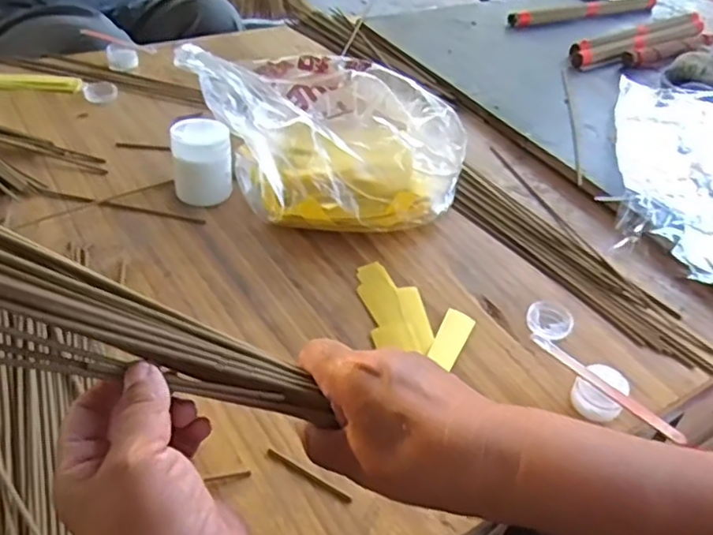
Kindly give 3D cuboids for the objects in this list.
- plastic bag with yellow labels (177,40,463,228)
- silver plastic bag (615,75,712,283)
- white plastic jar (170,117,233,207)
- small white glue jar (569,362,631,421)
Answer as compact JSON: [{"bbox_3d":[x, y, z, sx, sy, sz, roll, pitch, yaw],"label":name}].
[{"bbox_3d":[-0.027,-0.140,0.623,0.195,0.107,0.255,-29,52,-32],"label":"plastic bag with yellow labels"},{"bbox_3d":[0.377,-0.115,0.692,0.171,0.030,0.380,14,43,9],"label":"silver plastic bag"},{"bbox_3d":[-0.148,-0.102,0.604,0.055,0.066,0.054,-2,43,-8],"label":"white plastic jar"},{"bbox_3d":[0.180,0.094,0.466,0.035,0.029,0.032,22,45,18],"label":"small white glue jar"}]

